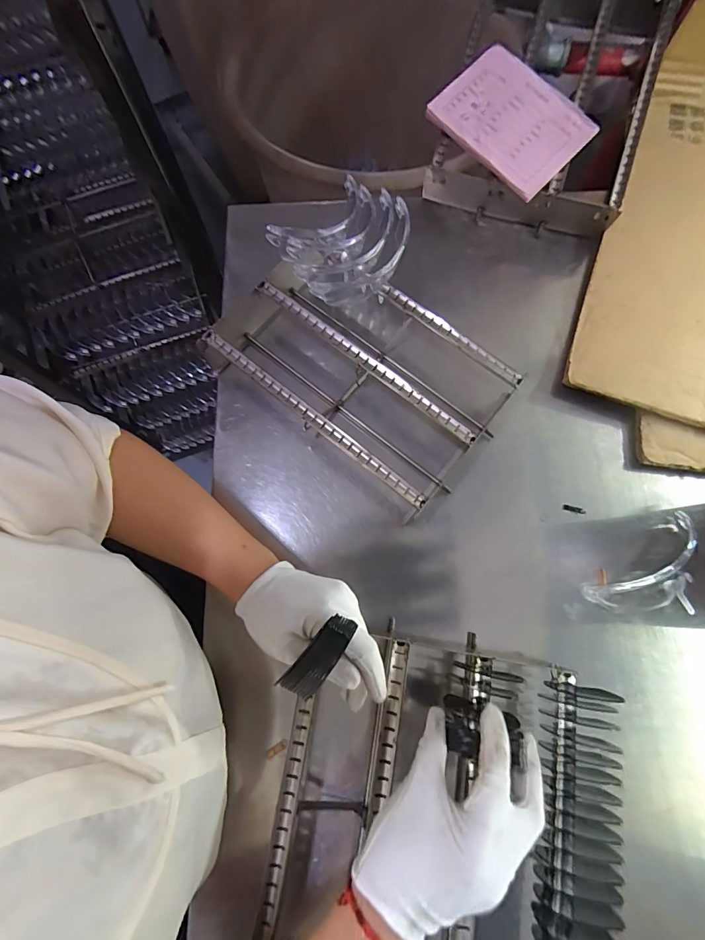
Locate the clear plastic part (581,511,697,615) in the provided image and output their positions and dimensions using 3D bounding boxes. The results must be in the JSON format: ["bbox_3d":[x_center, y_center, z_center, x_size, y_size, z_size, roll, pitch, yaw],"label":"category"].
[{"bbox_3d":[0.323,0.112,0.424,0.150,0.049,0.069,-32,76,-8],"label":"clear plastic part"}]

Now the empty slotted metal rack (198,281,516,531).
[{"bbox_3d":[0.007,-0.113,0.476,0.313,0.079,0.191,35,78,10],"label":"empty slotted metal rack"}]

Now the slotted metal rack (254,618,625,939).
[{"bbox_3d":[0.068,0.307,0.329,0.264,0.096,0.308,11,75,4],"label":"slotted metal rack"}]

